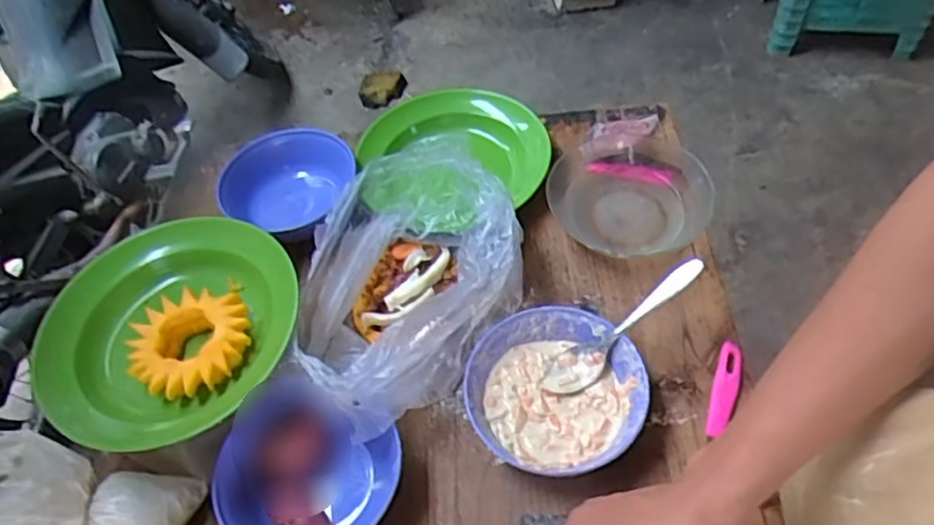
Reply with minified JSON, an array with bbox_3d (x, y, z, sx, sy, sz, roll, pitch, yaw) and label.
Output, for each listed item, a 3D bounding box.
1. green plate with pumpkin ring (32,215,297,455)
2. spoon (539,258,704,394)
[{"bbox_3d":[-0.251,0.050,0.561,0.215,0.059,0.206,-1,55,2],"label":"green plate with pumpkin ring"},{"bbox_3d":[0.131,0.055,0.567,0.165,0.019,0.034,-42,59,11],"label":"spoon"}]

